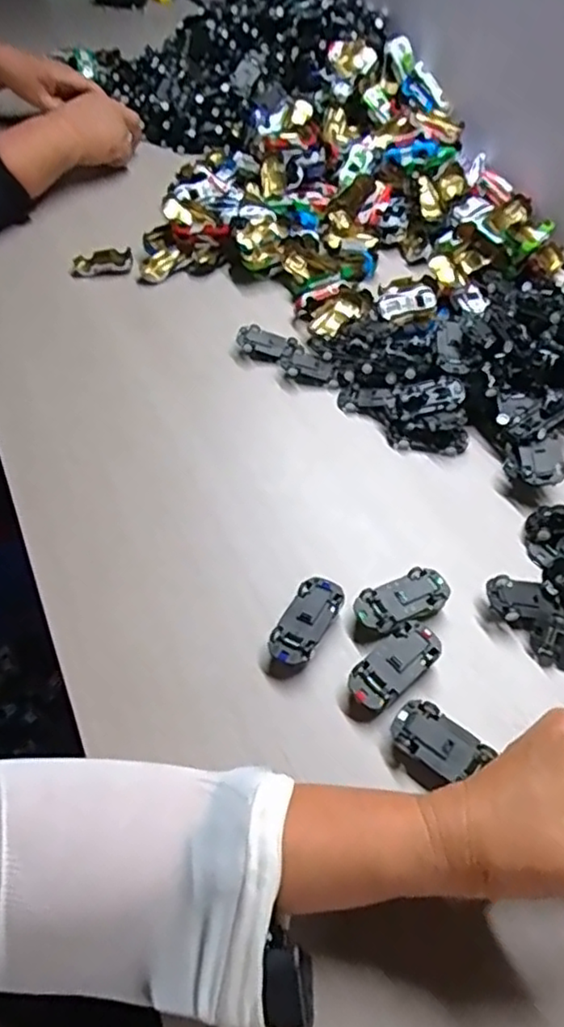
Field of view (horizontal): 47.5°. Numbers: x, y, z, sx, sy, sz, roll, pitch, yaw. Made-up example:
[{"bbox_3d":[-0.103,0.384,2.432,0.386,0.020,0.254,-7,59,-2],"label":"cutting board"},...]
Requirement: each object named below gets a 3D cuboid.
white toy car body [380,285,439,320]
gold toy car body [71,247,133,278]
[{"bbox_3d":[0.124,-0.207,0.623,0.068,0.015,0.031,-26,56,-17],"label":"white toy car body"},{"bbox_3d":[-0.198,-0.278,0.712,0.063,0.017,0.035,-7,53,-3],"label":"gold toy car body"}]

